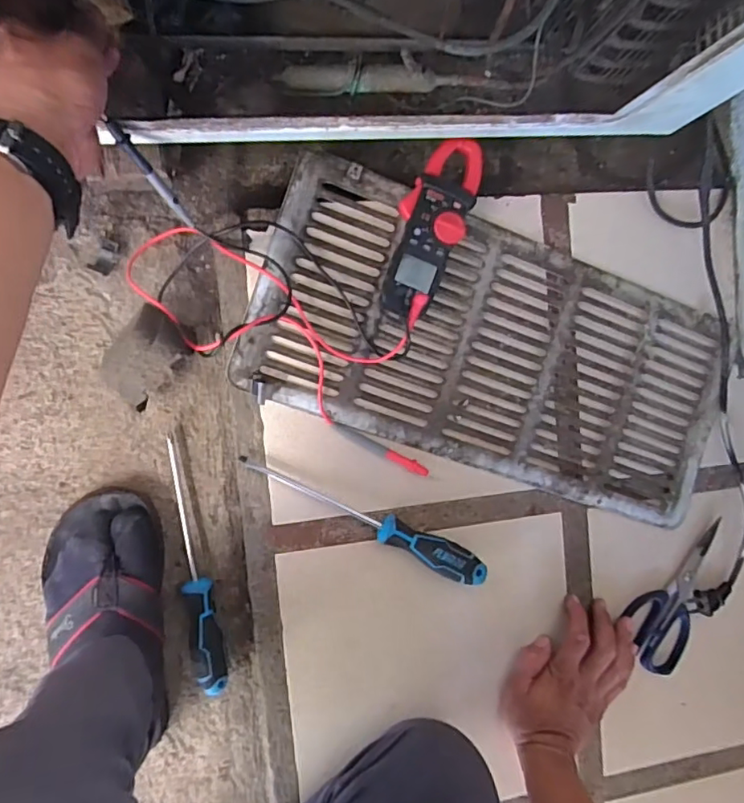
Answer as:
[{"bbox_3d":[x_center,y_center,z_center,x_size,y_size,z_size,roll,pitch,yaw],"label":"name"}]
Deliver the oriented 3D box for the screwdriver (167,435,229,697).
[{"bbox_3d":[-0.171,0.165,0.543,0.028,0.030,0.255,-8,94,-11],"label":"screwdriver"}]

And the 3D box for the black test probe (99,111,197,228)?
[{"bbox_3d":[-0.178,-0.182,0.454,0.010,0.009,0.102,-40,141,-4],"label":"black test probe"}]

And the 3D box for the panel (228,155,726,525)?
[{"bbox_3d":[0.133,-0.047,0.550,0.483,0.021,0.226,19,88,-12],"label":"panel"}]

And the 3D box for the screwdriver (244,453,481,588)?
[{"bbox_3d":[-0.003,0.108,0.523,0.250,0.031,0.030,29,86,-11],"label":"screwdriver"}]

